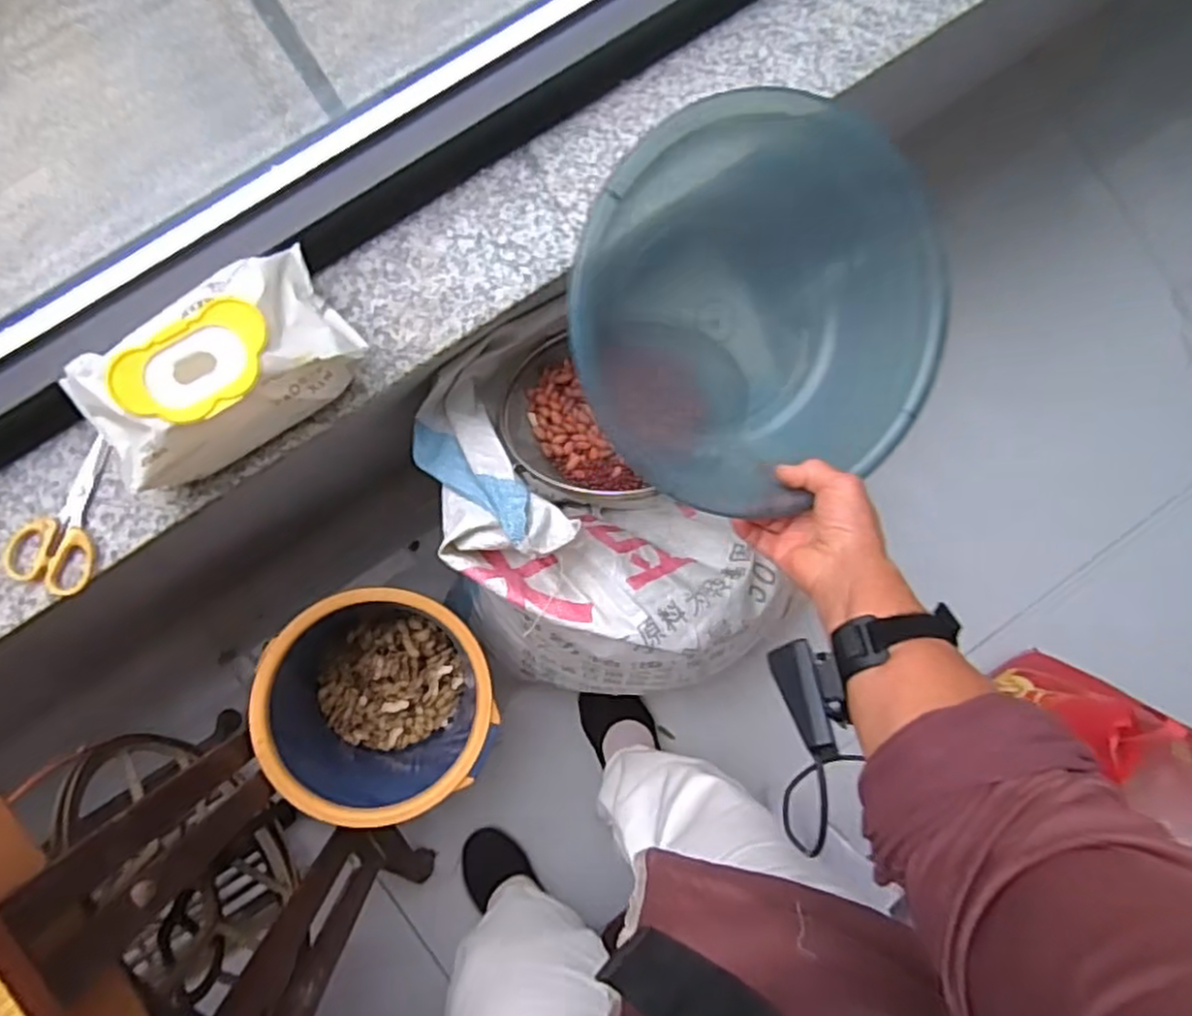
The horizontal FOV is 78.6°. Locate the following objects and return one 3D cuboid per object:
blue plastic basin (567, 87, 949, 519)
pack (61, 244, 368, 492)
[{"bbox_3d":[0.108,-0.141,0.570,0.288,0.149,0.288,-3,101,-16],"label":"blue plastic basin"},{"bbox_3d":[-0.281,-0.101,0.545,0.195,0.097,0.104,-36,93,-8],"label":"pack"}]

